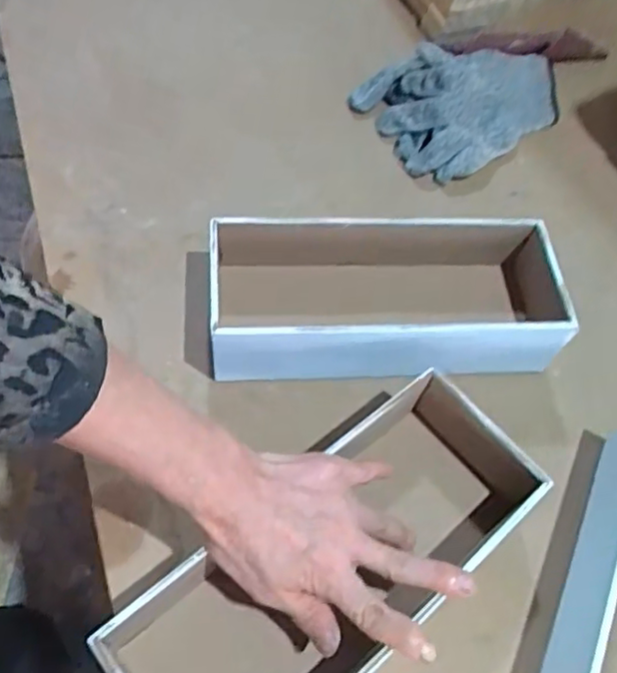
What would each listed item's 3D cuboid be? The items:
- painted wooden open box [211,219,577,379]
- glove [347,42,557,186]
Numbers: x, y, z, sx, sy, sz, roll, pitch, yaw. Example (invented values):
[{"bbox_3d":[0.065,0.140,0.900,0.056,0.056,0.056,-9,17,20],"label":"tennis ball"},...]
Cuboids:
[{"bbox_3d":[0.059,-0.027,0.491,0.264,0.079,0.114,1,58,-5],"label":"painted wooden open box"},{"bbox_3d":[0.159,-0.237,0.632,0.189,0.063,0.142,-25,64,-19],"label":"glove"}]

